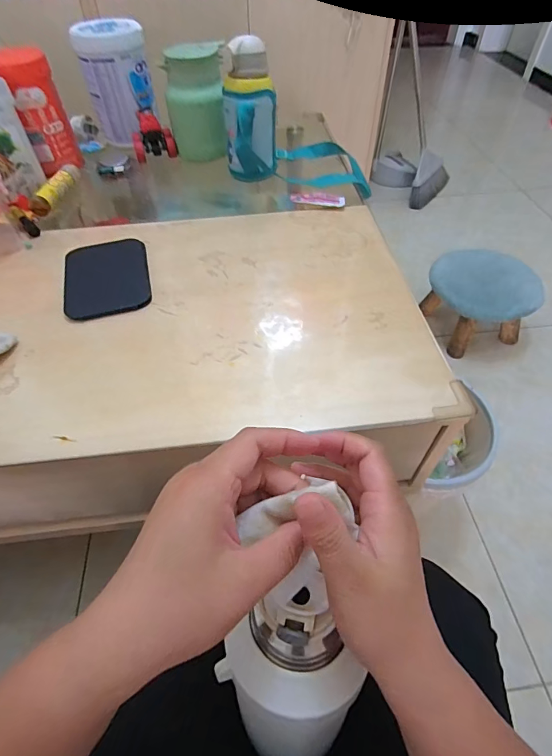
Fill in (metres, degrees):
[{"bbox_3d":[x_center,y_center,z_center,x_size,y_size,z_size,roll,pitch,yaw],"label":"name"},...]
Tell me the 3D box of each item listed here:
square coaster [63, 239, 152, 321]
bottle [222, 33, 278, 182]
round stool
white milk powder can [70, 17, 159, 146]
[{"bbox_3d":[-0.236,-0.144,0.542,0.110,0.005,0.156,-13,54,-9],"label":"square coaster"},{"bbox_3d":[-0.042,-0.443,0.654,0.087,0.187,0.075,-2,53,-1],"label":"bottle"},{"bbox_3d":[0.568,-0.211,1.110,0.260,0.189,0.253,-1,53,1],"label":"round stool"},{"bbox_3d":[-0.313,-0.591,0.782,0.122,0.176,0.102,-14,54,-10],"label":"white milk powder can"}]

